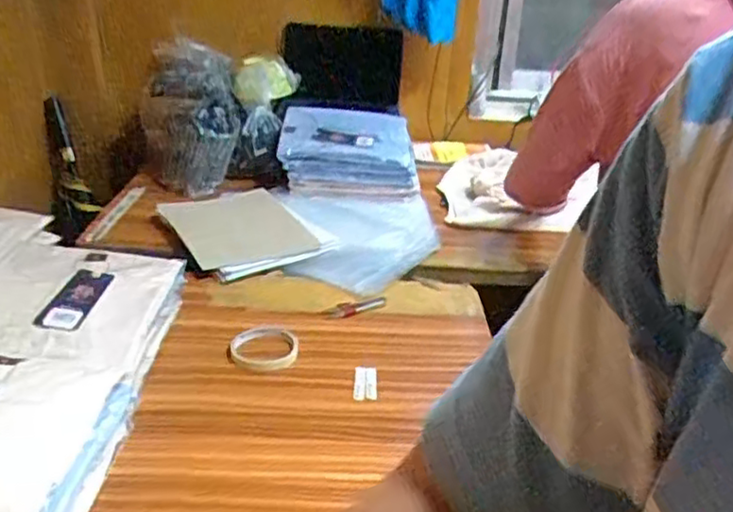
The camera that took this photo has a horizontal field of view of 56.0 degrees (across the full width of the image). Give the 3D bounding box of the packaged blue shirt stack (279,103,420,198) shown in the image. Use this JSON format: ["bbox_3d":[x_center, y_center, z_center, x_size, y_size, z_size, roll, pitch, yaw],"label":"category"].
[{"bbox_3d":[-0.041,-0.204,1.410,0.271,0.134,0.258,-1,27,-8],"label":"packaged blue shirt stack"}]

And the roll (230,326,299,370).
[{"bbox_3d":[-0.134,0.118,0.911,0.087,0.011,0.096,1,27,-4],"label":"roll"}]

